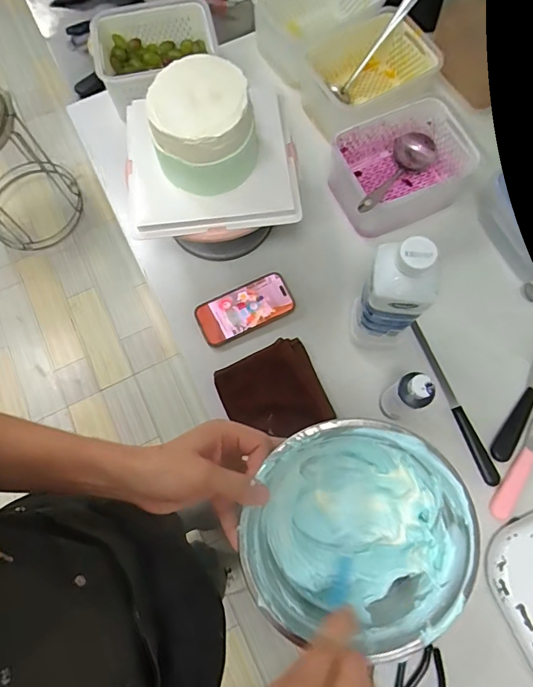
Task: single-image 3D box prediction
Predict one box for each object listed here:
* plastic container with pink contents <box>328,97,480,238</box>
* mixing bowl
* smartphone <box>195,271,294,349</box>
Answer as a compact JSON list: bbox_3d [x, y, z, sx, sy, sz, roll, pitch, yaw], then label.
[{"bbox_3d":[0.211,-0.282,0.725,0.215,0.106,0.151,-22,74,-6],"label":"plastic container with pink contents"},{"bbox_3d":[0.077,0.166,0.389,0.184,0.077,0.182,0,73,1],"label":"mixing bowl"},{"bbox_3d":[-0.033,-0.055,0.706,0.151,0.015,0.072,-23,74,-6],"label":"smartphone"}]

